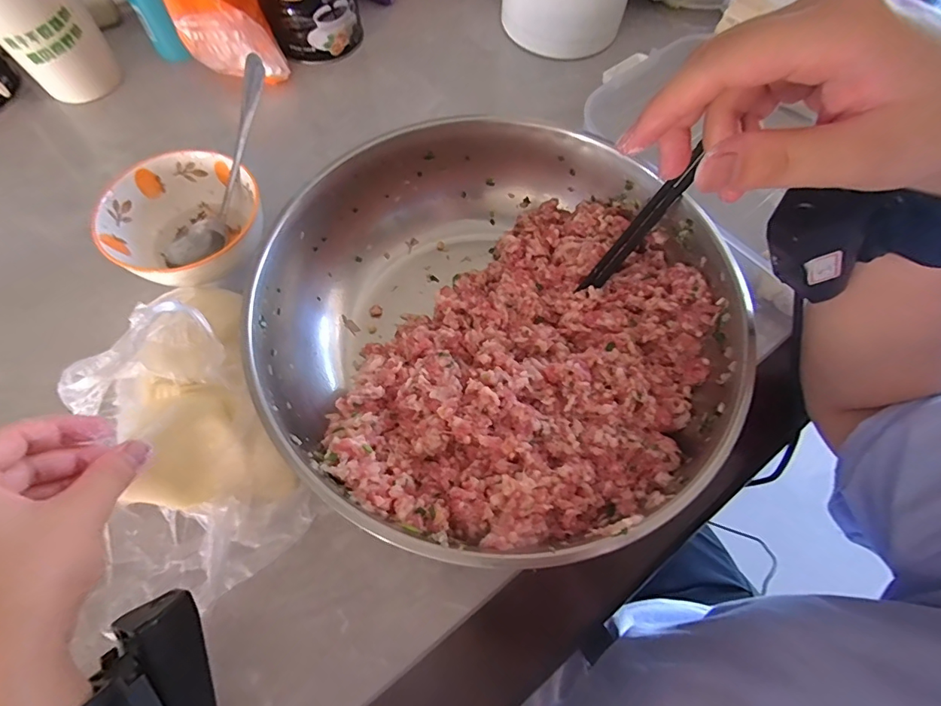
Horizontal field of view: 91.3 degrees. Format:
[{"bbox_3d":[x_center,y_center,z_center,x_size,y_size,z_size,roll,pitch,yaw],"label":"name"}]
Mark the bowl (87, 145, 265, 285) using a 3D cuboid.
[{"bbox_3d":[-0.217,-0.098,0.357,0.096,0.052,0.107,36,69,13],"label":"bowl"}]

